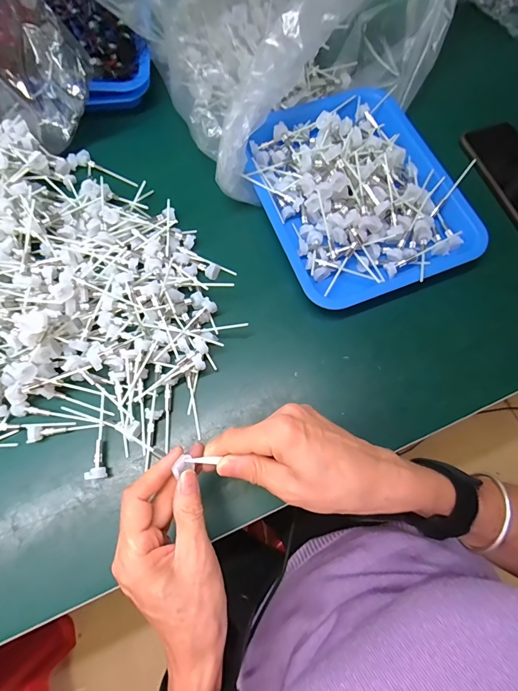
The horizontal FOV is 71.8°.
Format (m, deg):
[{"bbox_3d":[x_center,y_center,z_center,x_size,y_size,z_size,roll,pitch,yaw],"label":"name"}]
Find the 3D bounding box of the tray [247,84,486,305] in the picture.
[{"bbox_3d":[0.111,-0.194,0.421,0.223,0.051,0.287,-19,74,-6],"label":"tray"}]

